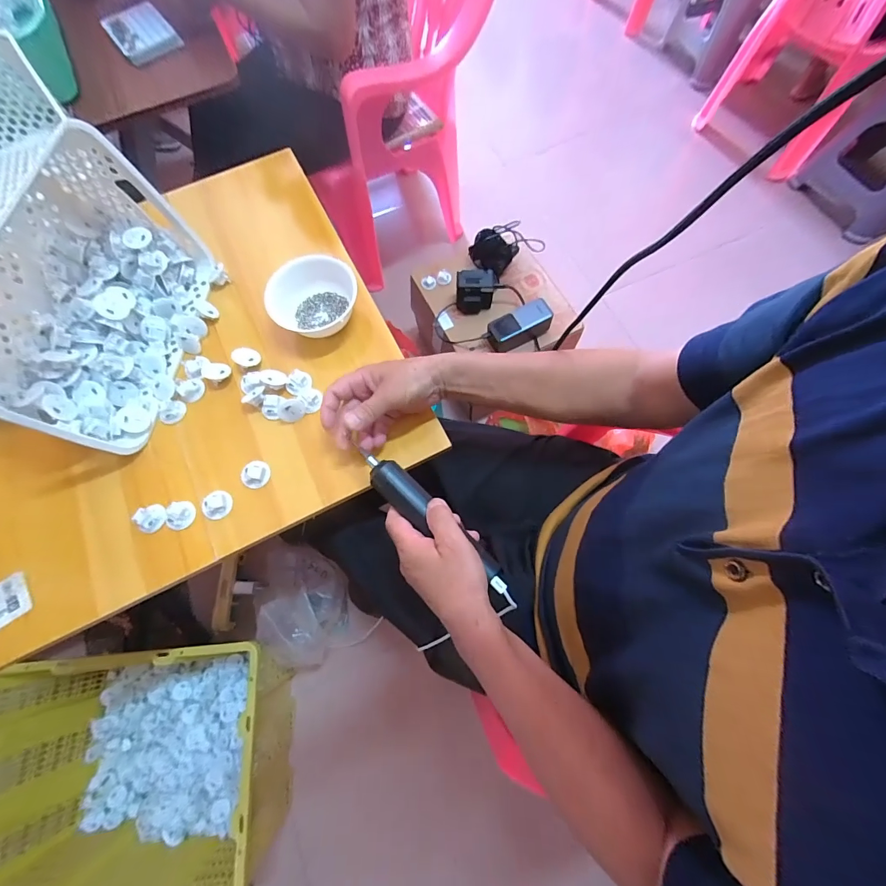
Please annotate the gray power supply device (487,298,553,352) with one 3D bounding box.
[{"bbox_3d":[0.159,-0.243,0.810,0.130,0.053,0.056,-24,74,-7],"label":"gray power supply device"}]

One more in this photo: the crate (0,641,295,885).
[{"bbox_3d":[-0.531,0.568,0.697,0.479,0.245,0.371,-7,73,-2],"label":"crate"}]

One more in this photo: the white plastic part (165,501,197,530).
[{"bbox_3d":[-0.307,0.084,0.450,0.028,0.012,0.032,28,75,9],"label":"white plastic part"}]

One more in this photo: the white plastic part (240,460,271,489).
[{"bbox_3d":[-0.224,0.038,0.465,0.033,0.016,0.029,-20,74,-6],"label":"white plastic part"}]

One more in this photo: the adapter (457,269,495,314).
[{"bbox_3d":[0.068,-0.323,0.830,0.079,0.075,0.056,2,73,1],"label":"adapter"}]

